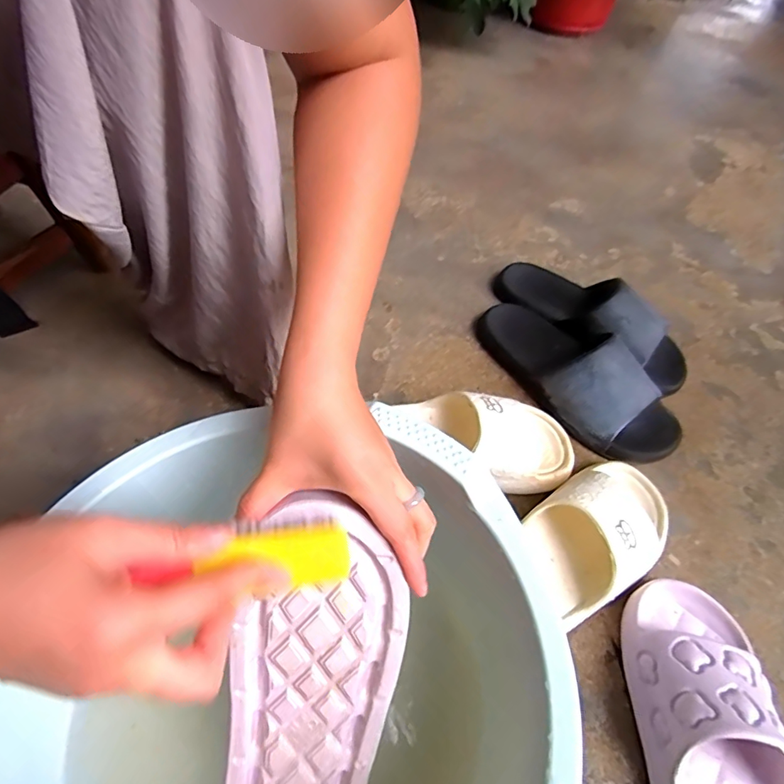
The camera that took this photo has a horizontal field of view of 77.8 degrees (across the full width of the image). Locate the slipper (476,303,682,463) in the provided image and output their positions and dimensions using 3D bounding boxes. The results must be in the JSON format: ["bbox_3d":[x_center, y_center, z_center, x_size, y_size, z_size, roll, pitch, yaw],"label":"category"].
[{"bbox_3d":[0.212,-0.027,0.568,0.108,0.074,0.265,-37,66,-26],"label":"slipper"}]

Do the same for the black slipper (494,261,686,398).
[{"bbox_3d":[0.258,-0.104,0.625,0.271,0.078,0.109,39,61,20],"label":"black slipper"}]

